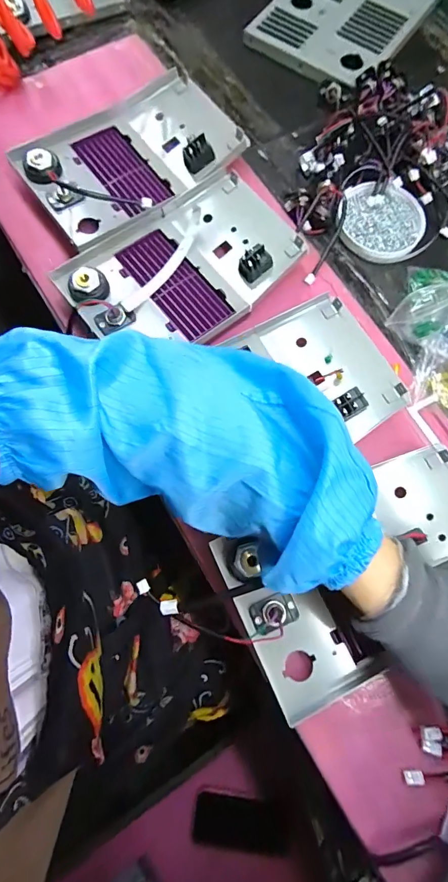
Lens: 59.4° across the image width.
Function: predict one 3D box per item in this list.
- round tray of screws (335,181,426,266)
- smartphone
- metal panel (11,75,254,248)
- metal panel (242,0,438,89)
[{"bbox_3d":[0.179,-0.250,0.444,0.094,0.022,0.089,1,75,-2],"label":"round tray of screws"},{"bbox_3d":[0.024,0.588,0.605,0.144,0.008,0.063,-5,54,13],"label":"smartphone"},{"bbox_3d":[-0.101,-0.315,0.440,0.229,0.041,0.160,-36,79,-11],"label":"metal panel"},{"bbox_3d":[0.172,-0.592,0.536,0.179,0.018,0.275,33,76,7],"label":"metal panel"}]

